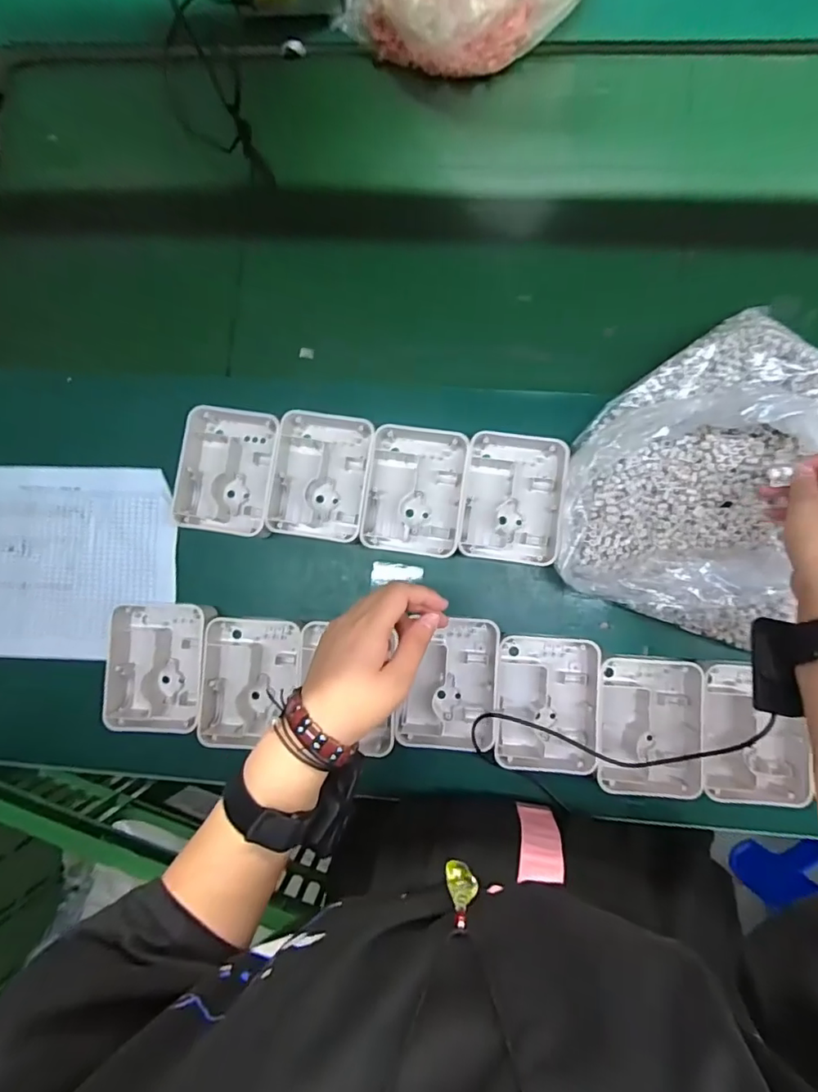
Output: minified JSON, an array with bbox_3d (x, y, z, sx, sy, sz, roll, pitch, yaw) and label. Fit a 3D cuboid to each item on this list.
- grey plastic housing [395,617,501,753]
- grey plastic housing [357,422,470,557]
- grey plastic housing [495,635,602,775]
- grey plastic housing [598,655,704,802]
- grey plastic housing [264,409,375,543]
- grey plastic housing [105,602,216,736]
[{"bbox_3d":[0.044,0.141,0.543,0.101,0.031,0.135,6,86,4],"label":"grey plastic housing"},{"bbox_3d":[0.008,-0.055,0.556,0.102,0.041,0.131,7,86,4],"label":"grey plastic housing"},{"bbox_3d":[0.137,0.158,0.534,0.100,0.033,0.133,6,86,4],"label":"grey plastic housing"},{"bbox_3d":[0.239,0.178,0.524,0.103,0.032,0.129,5,86,4],"label":"grey plastic housing"},{"bbox_3d":[-0.092,-0.072,0.567,0.103,0.051,0.135,8,86,4],"label":"grey plastic housing"},{"bbox_3d":[-0.260,0.127,0.557,0.104,0.039,0.133,5,86,4],"label":"grey plastic housing"}]

